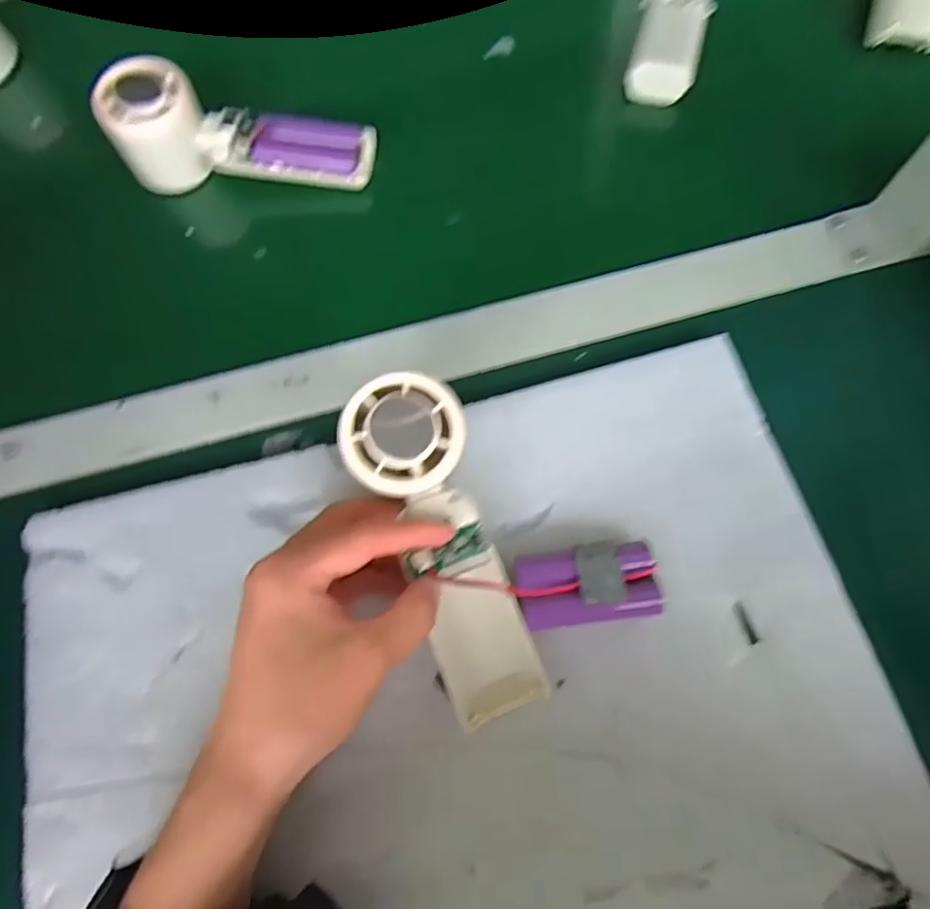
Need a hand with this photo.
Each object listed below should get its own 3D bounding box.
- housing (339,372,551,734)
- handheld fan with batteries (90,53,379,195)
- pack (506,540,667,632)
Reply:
[{"bbox_3d":[-0.009,0.043,0.266,0.051,0.040,0.164,-21,100,-4],"label":"housing"},{"bbox_3d":[-0.144,-0.210,0.363,0.157,0.059,0.051,2,73,5],"label":"handheld fan with batteries"},{"bbox_3d":[0.058,0.064,0.274,0.065,0.025,0.035,-8,72,2],"label":"pack"}]

